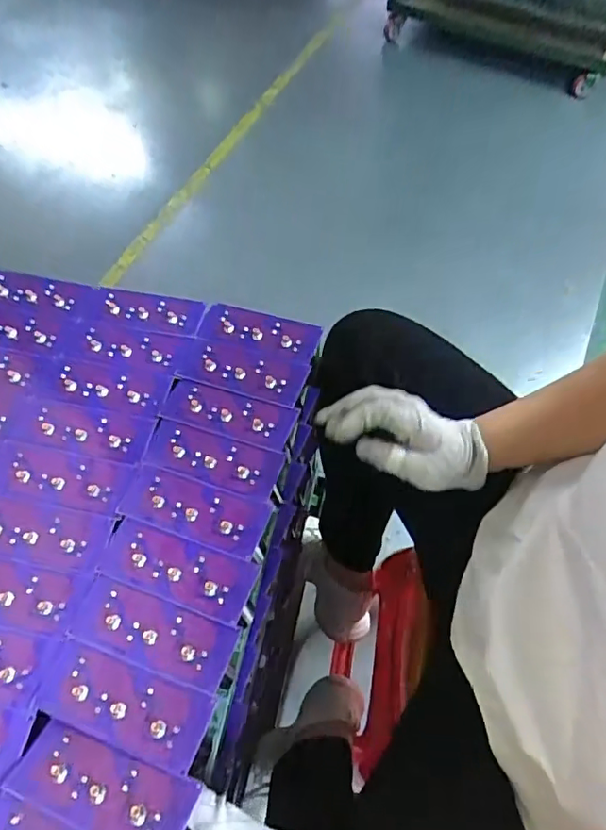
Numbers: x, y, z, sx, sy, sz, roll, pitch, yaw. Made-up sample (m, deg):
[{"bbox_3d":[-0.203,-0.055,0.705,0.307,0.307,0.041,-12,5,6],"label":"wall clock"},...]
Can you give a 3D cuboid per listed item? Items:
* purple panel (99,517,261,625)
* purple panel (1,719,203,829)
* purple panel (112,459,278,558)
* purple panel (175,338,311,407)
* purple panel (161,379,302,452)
[{"bbox_3d":[-0.108,0.131,0.466,0.133,0.005,0.051,15,60,14],"label":"purple panel"},{"bbox_3d":[-0.143,0.262,0.380,0.135,0.007,0.050,8,45,20],"label":"purple panel"},{"bbox_3d":[-0.100,0.086,0.494,0.134,0.013,0.056,16,61,8],"label":"purple panel"},{"bbox_3d":[-0.064,-0.049,0.567,0.134,0.010,0.053,19,61,10],"label":"purple panel"},{"bbox_3d":[-0.075,-0.003,0.544,0.136,0.015,0.050,18,61,10],"label":"purple panel"}]

